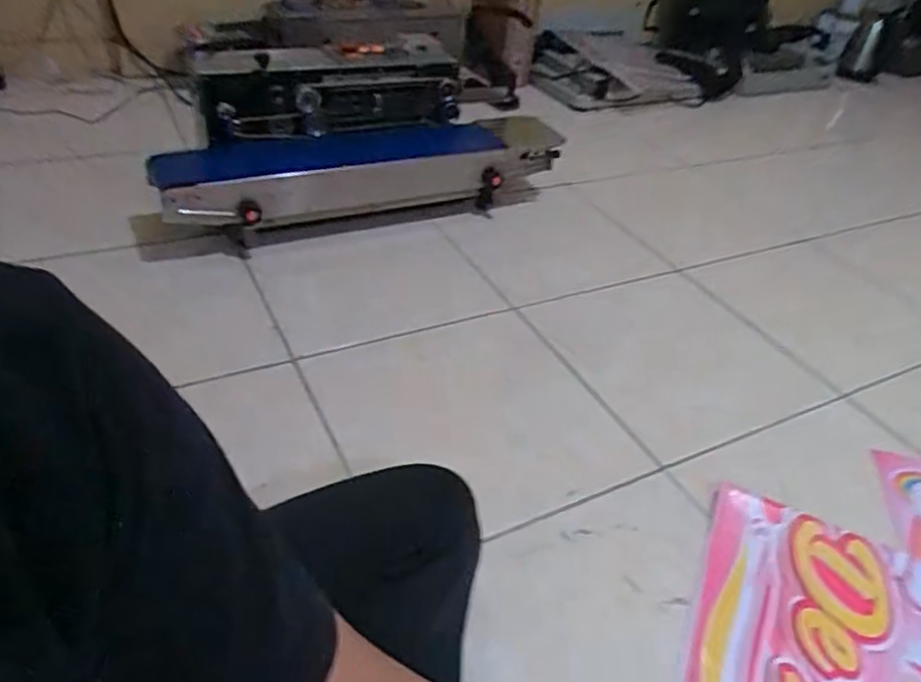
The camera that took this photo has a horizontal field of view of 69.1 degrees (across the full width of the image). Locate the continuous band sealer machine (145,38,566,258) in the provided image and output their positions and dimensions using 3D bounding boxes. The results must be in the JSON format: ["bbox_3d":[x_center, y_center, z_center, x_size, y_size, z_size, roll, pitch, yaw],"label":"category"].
[{"bbox_3d":[-0.222,-0.431,1.374,0.786,0.247,0.386,-14,41,-28],"label":"continuous band sealer machine"}]

